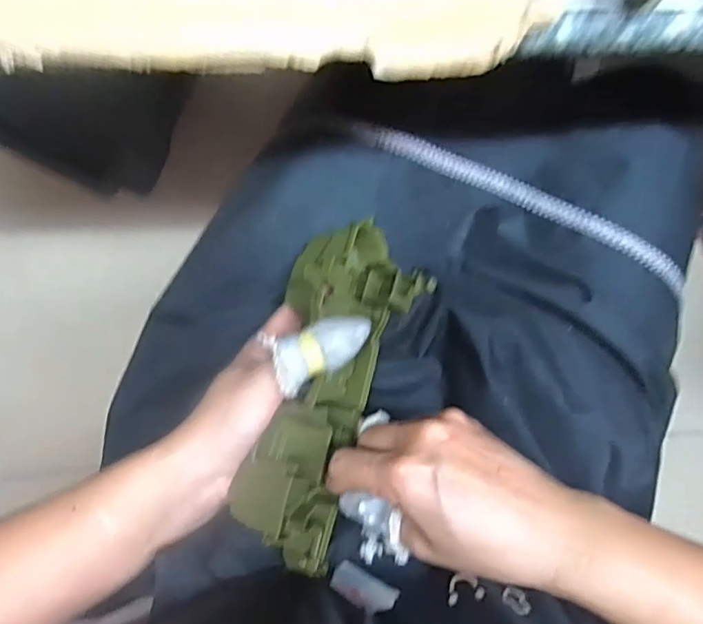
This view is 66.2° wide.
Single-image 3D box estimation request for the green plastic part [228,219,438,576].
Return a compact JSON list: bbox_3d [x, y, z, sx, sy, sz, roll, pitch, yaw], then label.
[{"bbox_3d":[-0.013,0.041,0.305,0.071,0.050,0.186,18,69,-6],"label":"green plastic part"}]

